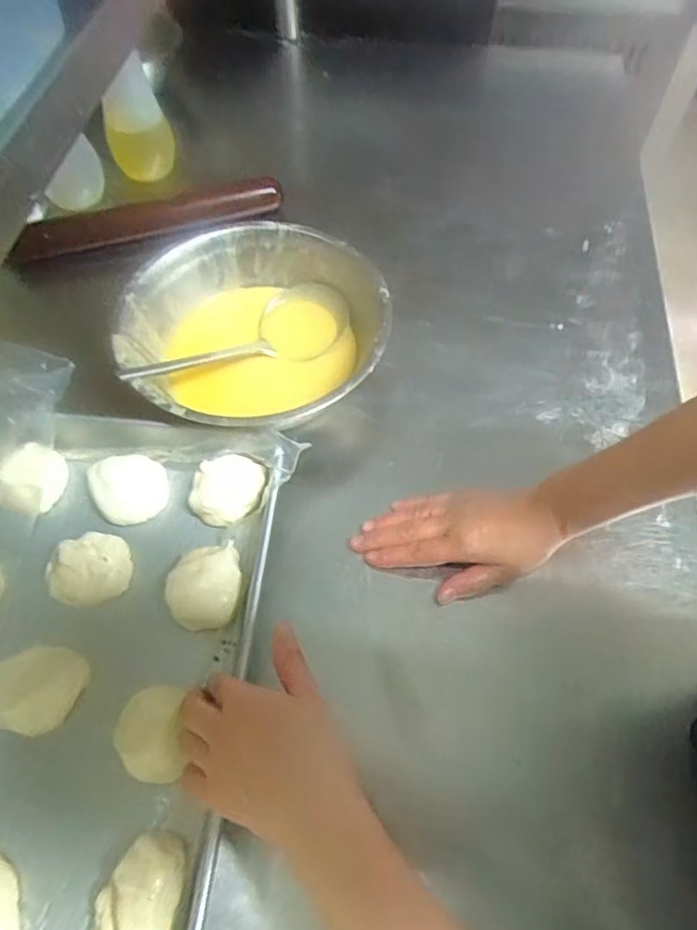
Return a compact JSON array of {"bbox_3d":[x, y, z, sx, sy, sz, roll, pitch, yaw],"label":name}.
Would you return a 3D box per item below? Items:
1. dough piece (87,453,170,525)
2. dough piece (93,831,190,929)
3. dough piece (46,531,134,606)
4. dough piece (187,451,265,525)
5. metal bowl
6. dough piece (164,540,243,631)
[{"bbox_3d":[-0.193,0.020,0.534,0.062,0.024,0.059,-19,63,-12],"label":"dough piece"},{"bbox_3d":[-0.130,0.273,0.380,0.050,0.038,0.072,13,61,6],"label":"dough piece"},{"bbox_3d":[-0.211,0.083,0.495,0.063,0.027,0.056,-17,62,-10],"label":"dough piece"},{"bbox_3d":[-0.105,0.021,0.531,0.055,0.027,0.059,14,61,7],"label":"dough piece"},{"bbox_3d":[-0.090,-0.125,0.595,0.238,0.072,0.243,0,60,-1],"label":"metal bowl"},{"bbox_3d":[-0.115,0.097,0.488,0.055,0.030,0.066,8,60,3],"label":"dough piece"}]

